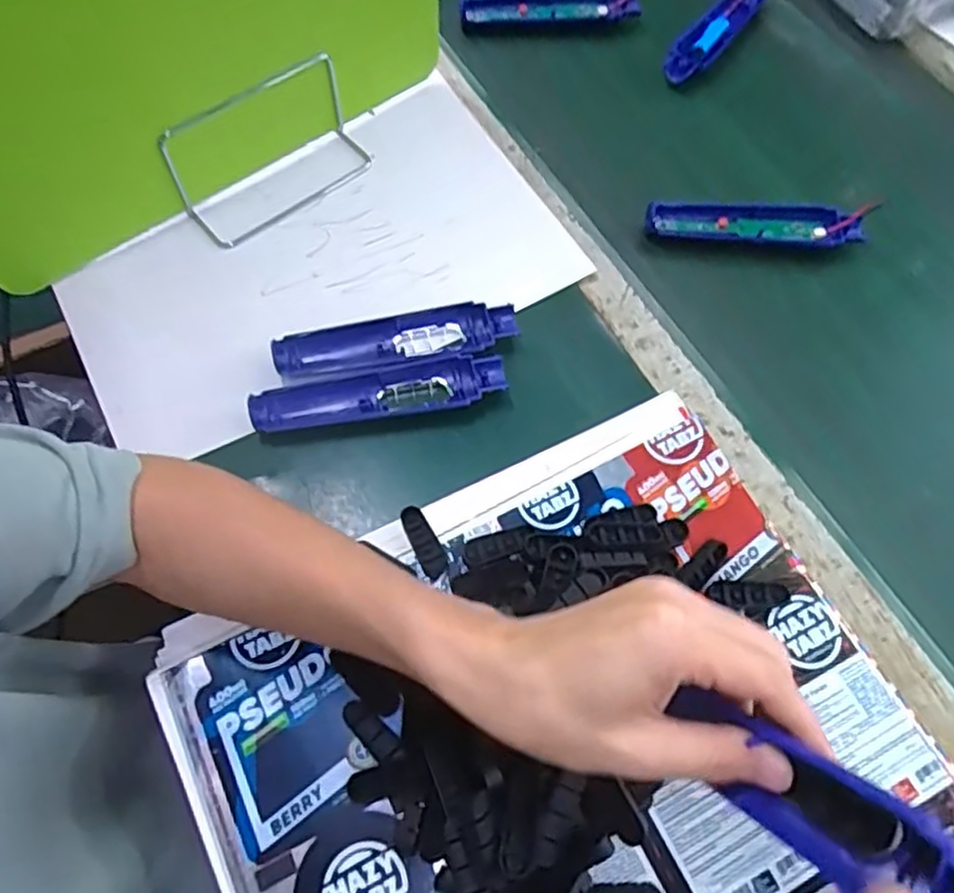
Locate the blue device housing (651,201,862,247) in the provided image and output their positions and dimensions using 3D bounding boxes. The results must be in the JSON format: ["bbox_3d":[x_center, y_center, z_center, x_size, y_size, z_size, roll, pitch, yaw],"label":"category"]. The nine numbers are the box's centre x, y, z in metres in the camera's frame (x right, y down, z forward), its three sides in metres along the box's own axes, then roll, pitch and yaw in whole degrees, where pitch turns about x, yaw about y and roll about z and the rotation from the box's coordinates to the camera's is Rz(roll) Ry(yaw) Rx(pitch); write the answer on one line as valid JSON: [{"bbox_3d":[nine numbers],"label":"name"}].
[{"bbox_3d":[0.224,-0.183,0.572,0.168,0.018,0.034,5,65,0],"label":"blue device housing"}]

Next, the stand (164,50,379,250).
[{"bbox_3d":[-0.158,-0.234,0.544,0.155,0.089,0.066,-40,75,-17],"label":"stand"}]

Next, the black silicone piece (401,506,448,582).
[{"bbox_3d":[-0.033,0.060,0.444,0.016,0.004,0.049,-21,70,-11],"label":"black silicone piece"}]

